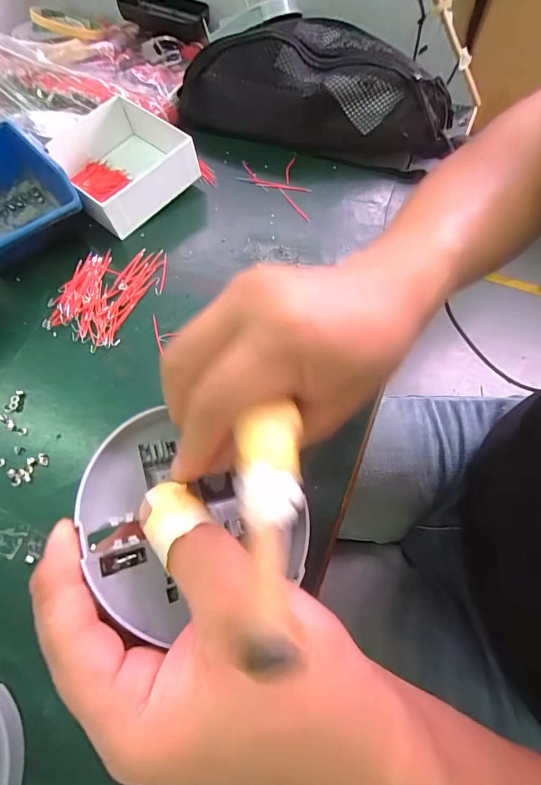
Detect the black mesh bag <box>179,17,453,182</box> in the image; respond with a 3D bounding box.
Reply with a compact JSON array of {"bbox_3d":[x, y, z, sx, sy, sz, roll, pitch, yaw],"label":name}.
[{"bbox_3d":[0.054,-0.325,0.408,0.278,0.081,0.111,19,66,9],"label":"black mesh bag"}]

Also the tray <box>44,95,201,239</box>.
[{"bbox_3d":[-0.154,-0.232,0.384,0.127,0.048,0.122,41,71,17],"label":"tray"}]

